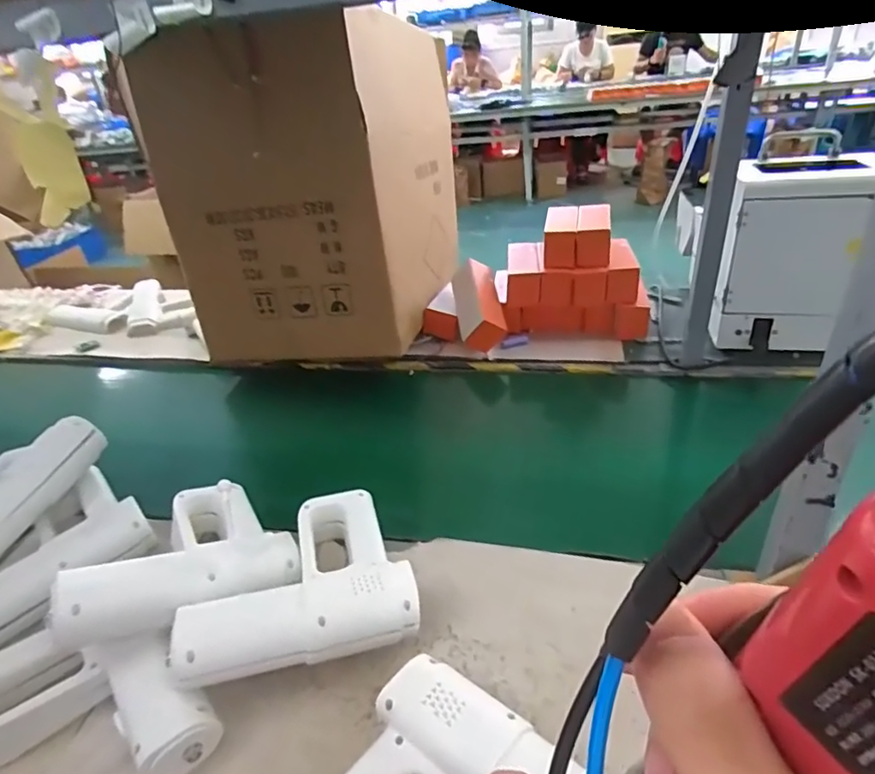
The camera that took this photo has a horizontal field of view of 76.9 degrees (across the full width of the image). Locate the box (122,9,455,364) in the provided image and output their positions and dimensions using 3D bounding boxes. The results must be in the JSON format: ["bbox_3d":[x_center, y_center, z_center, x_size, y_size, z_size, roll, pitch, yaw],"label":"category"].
[{"bbox_3d":[-0.198,-0.399,1.058,0.373,0.477,0.536,3,34,15],"label":"box"}]

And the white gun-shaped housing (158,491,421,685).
[{"bbox_3d":[-0.140,0.180,0.538,0.204,0.067,0.178,-16,34,-14],"label":"white gun-shaped housing"}]

